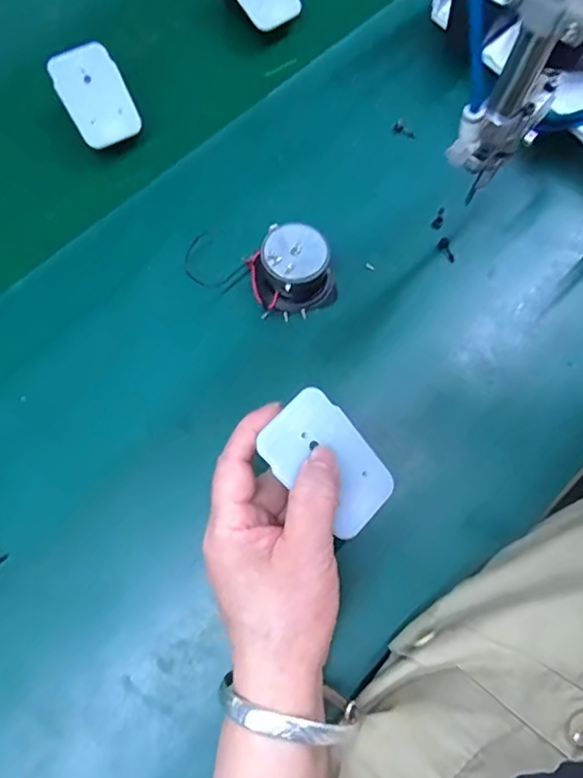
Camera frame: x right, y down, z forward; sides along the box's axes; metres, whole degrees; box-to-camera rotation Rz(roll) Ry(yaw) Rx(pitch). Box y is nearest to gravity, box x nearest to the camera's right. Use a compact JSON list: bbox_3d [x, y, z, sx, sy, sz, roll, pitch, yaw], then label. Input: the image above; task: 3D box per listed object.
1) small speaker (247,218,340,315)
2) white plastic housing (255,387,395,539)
[{"bbox_3d":[0.000,-0.079,0.376,0.053,0.036,0.049,1,72,-2],"label":"small speaker"},{"bbox_3d":[0.019,0.036,0.277,0.068,0.004,0.044,46,69,-5],"label":"white plastic housing"}]

